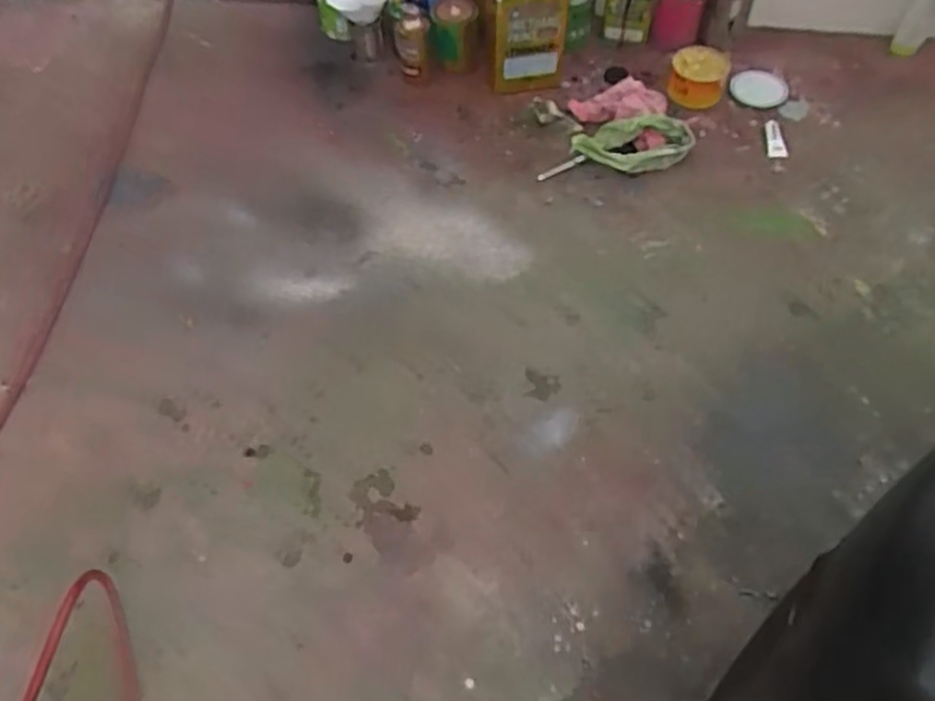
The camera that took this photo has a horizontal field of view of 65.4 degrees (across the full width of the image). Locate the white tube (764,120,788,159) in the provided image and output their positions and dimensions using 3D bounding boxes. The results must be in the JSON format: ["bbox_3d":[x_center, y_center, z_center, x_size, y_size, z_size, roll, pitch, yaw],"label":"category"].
[{"bbox_3d":[0.677,-0.464,1.596,0.047,0.015,0.111,8,55,6],"label":"white tube"}]

